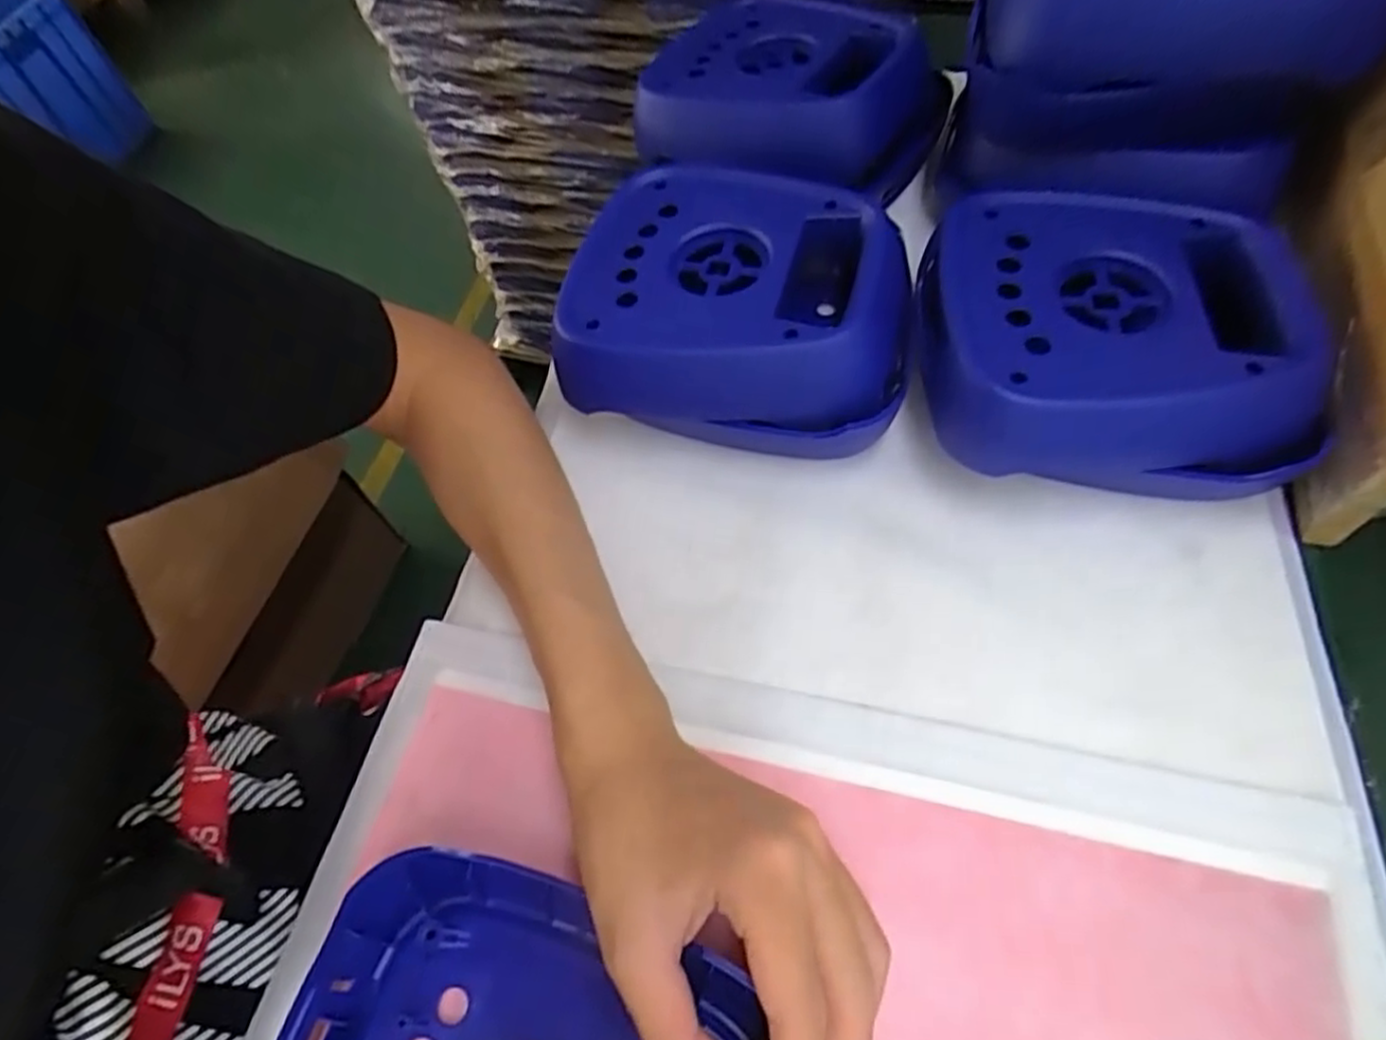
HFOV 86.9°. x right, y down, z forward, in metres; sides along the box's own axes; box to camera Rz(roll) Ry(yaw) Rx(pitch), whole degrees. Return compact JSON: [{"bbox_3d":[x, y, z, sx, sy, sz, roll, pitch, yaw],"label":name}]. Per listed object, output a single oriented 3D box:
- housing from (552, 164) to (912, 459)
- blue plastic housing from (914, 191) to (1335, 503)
[{"bbox_3d":[0.028,-0.115,0.402,0.174,0.073,0.160,7,61,8],"label":"housing"},{"bbox_3d":[0.207,-0.089,0.374,0.182,0.069,0.158,3,60,6],"label":"blue plastic housing"}]

